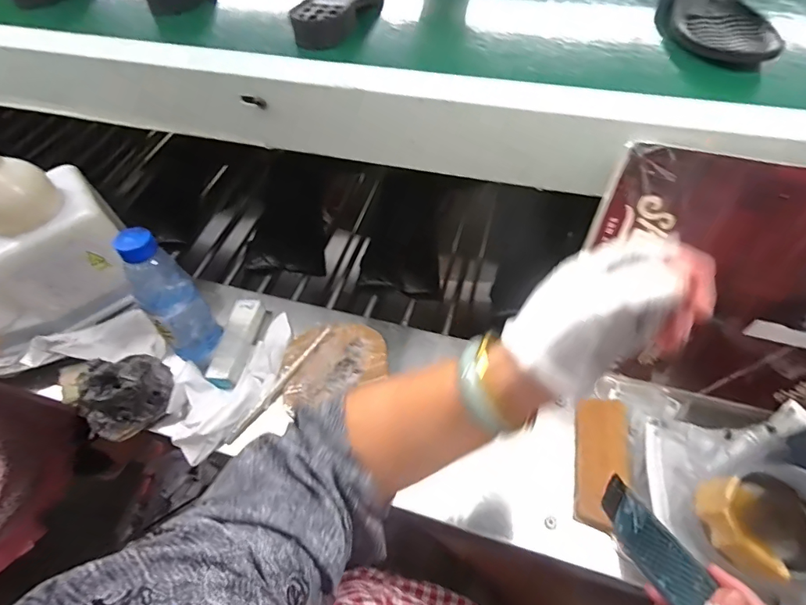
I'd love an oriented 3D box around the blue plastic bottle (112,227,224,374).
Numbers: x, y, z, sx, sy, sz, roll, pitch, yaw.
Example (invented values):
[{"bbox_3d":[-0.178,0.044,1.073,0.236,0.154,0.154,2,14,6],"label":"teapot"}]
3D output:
[{"bbox_3d":[-0.296,-0.002,0.559,0.070,0.193,0.061,-37,62,-22],"label":"blue plastic bottle"}]

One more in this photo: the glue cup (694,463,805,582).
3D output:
[{"bbox_3d":[0.324,0.195,0.391,0.090,0.095,0.083,-1,55,1],"label":"glue cup"}]

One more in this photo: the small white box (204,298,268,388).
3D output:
[{"bbox_3d":[-0.237,0.050,0.620,0.040,0.020,0.140,5,55,5],"label":"small white box"}]

